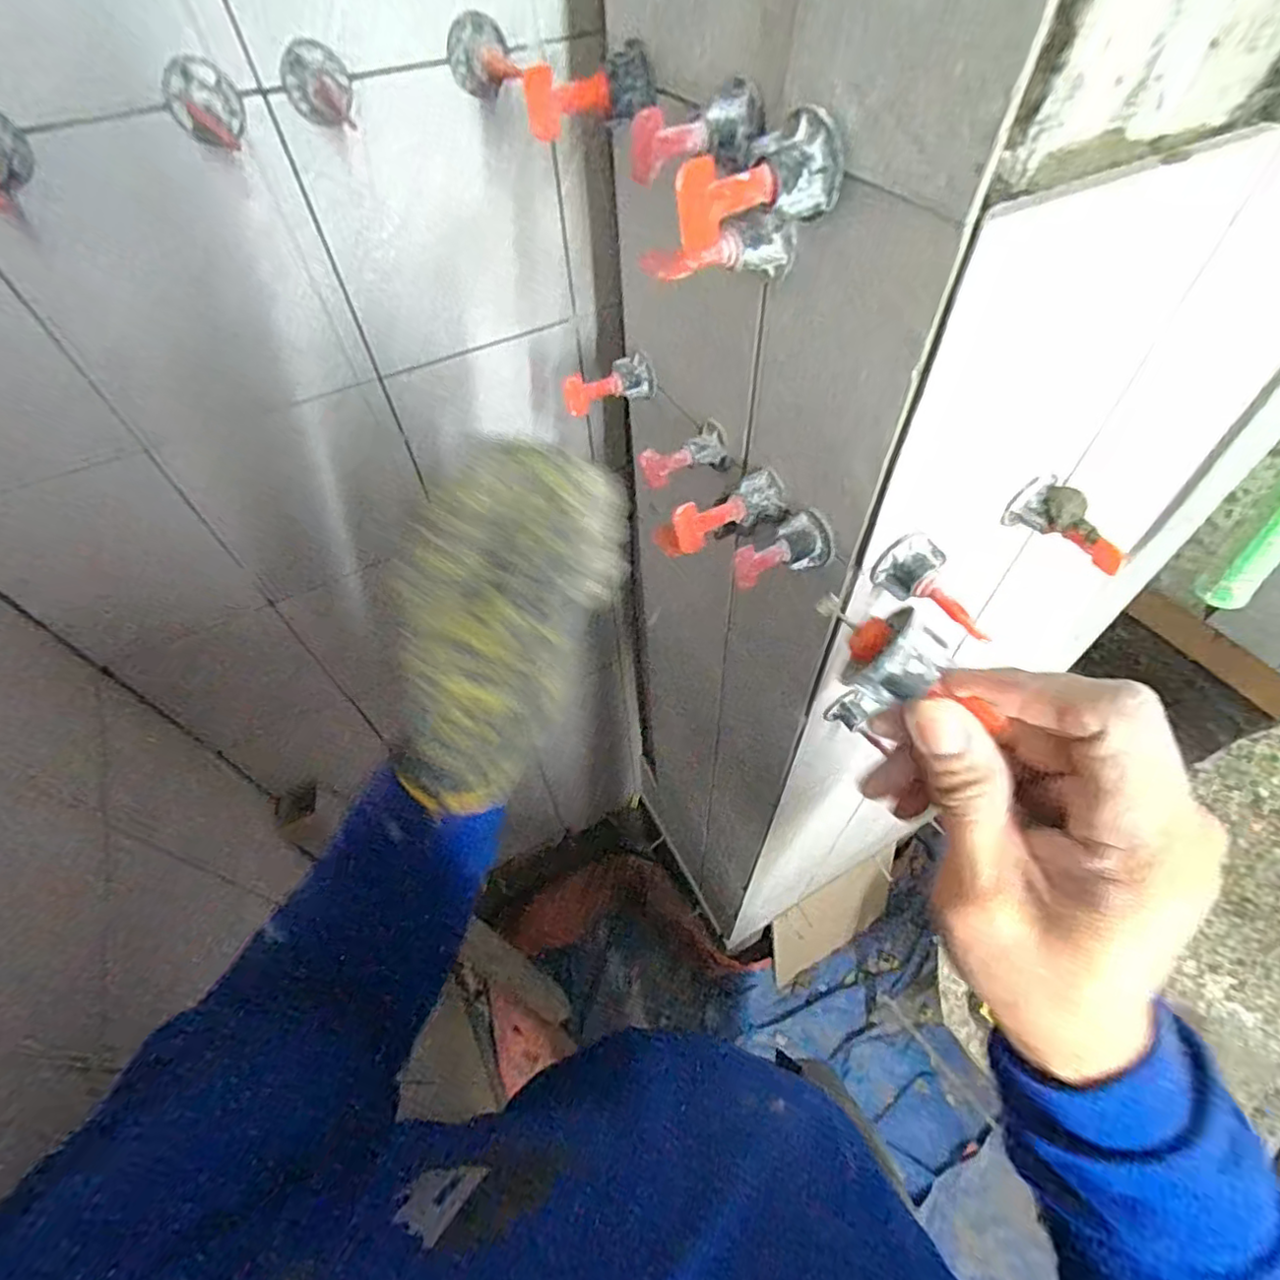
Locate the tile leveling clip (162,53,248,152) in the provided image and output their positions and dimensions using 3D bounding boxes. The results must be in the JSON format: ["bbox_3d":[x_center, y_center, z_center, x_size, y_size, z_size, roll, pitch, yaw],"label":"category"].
[{"bbox_3d":[-0.200,-0.247,0.283,0.032,0.032,0.035,-27,56,-16],"label":"tile leveling clip"}]

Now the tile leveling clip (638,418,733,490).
[{"bbox_3d":[0.025,-0.108,0.354,0.051,0.025,0.024,-18,54,-10],"label":"tile leveling clip"}]

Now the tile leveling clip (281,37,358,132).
[{"bbox_3d":[-0.155,-0.264,0.295,0.031,0.032,0.042,-18,54,-10],"label":"tile leveling clip"}]

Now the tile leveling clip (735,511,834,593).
[{"bbox_3d":[0.071,-0.042,0.304,0.046,0.023,0.024,-31,57,-18],"label":"tile leveling clip"}]

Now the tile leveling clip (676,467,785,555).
[{"bbox_3d":[0.047,-0.069,0.326,0.059,0.029,0.021,-14,54,-7],"label":"tile leveling clip"}]

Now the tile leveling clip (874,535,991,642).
[{"bbox_3d":[0.141,-0.023,0.285,0.022,0.024,0.059,-30,57,-18],"label":"tile leveling clip"}]

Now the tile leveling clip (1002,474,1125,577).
[{"bbox_3d":[0.217,-0.059,0.304,0.020,0.024,0.056,-35,59,-21],"label":"tile leveling clip"}]

